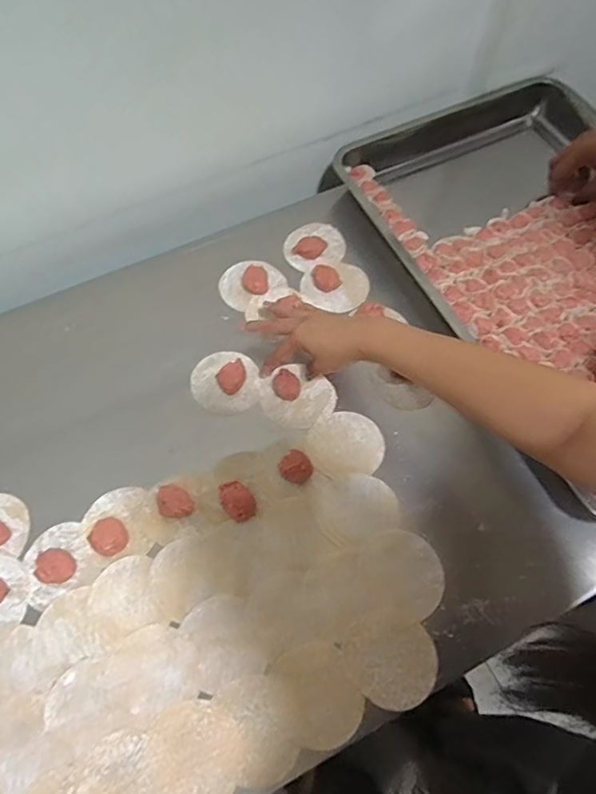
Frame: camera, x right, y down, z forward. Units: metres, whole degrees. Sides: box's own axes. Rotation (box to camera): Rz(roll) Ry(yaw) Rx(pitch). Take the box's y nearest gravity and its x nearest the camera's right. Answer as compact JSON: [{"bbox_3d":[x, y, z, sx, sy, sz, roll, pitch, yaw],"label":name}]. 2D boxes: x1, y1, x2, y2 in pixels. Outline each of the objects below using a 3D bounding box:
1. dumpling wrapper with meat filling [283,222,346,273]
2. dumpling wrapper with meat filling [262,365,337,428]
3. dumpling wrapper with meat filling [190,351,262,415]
[{"bbox_3d":[0.022,-0.210,0.694,0.080,0.014,0.076,0,65,0],"label":"dumpling wrapper with meat filling"},{"bbox_3d":[0.002,-0.001,0.586,0.079,0.019,0.076,0,65,0],"label":"dumpling wrapper with meat filling"},{"bbox_3d":[-0.087,-0.021,0.598,0.083,0.023,0.077,0,65,0],"label":"dumpling wrapper with meat filling"}]

